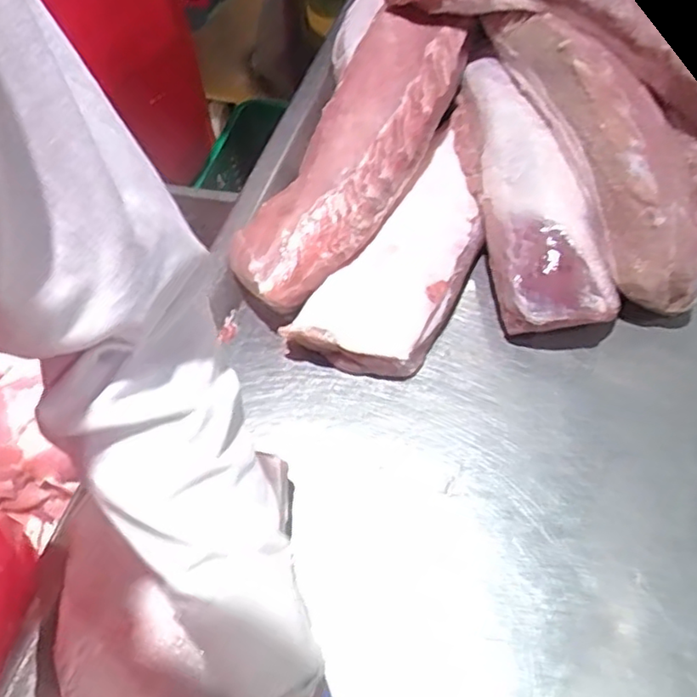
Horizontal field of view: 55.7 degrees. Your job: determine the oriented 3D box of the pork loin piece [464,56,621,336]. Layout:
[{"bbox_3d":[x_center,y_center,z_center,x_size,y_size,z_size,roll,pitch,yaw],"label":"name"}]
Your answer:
[{"bbox_3d":[0.167,-0.170,0.643,0.098,0.070,0.326,-9,71,-5],"label":"pork loin piece"}]

